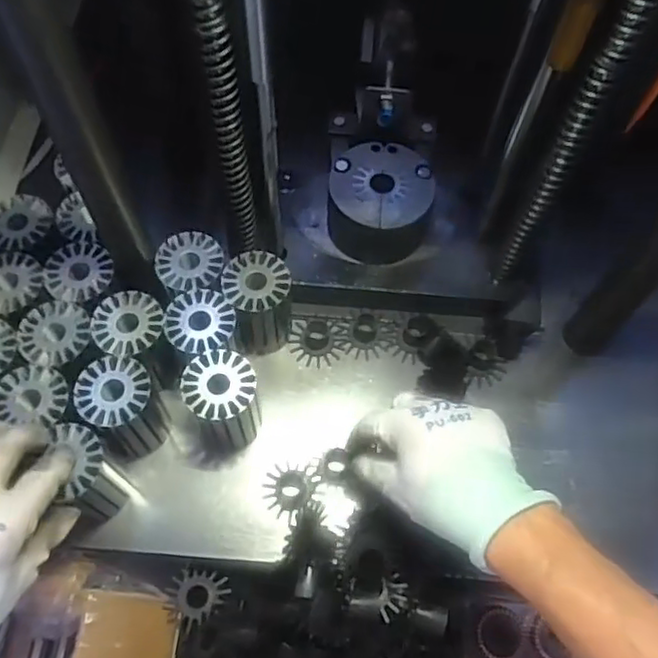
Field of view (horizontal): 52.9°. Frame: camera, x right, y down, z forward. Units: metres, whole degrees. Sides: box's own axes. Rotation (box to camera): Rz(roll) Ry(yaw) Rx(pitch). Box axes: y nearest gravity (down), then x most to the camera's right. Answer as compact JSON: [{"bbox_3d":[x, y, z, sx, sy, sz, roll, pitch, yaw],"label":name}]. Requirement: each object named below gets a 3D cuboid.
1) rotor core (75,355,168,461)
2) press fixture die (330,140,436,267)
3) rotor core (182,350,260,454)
[{"bbox_3d":[-0.155,0.061,0.502,0.048,0.080,0.053,-29,69,-15],"label":"rotor core"},{"bbox_3d":[0.044,-0.105,0.563,0.086,0.059,0.079,1,64,-1],"label":"press fixture die"},{"bbox_3d":[-0.078,0.057,0.503,0.054,0.078,0.058,1,64,-1],"label":"rotor core"}]

